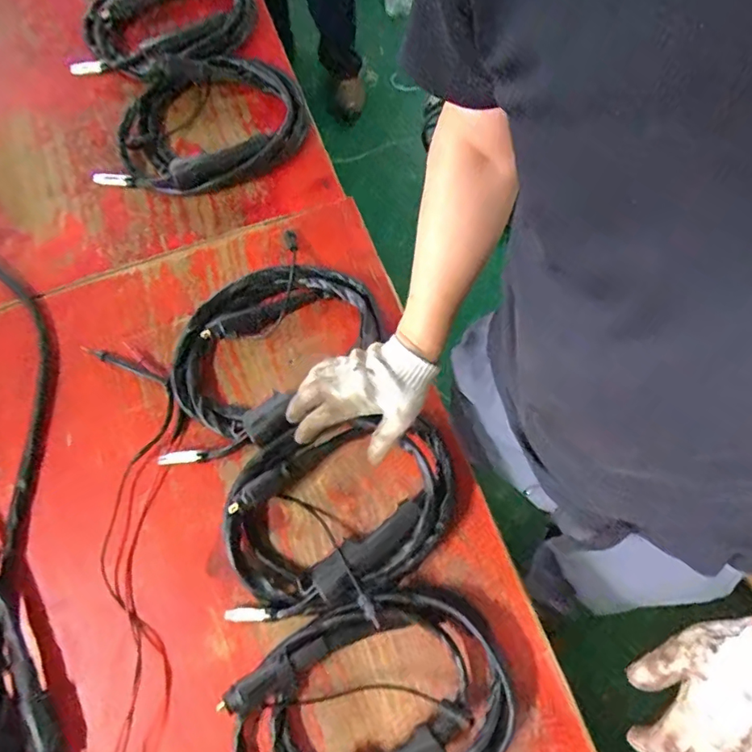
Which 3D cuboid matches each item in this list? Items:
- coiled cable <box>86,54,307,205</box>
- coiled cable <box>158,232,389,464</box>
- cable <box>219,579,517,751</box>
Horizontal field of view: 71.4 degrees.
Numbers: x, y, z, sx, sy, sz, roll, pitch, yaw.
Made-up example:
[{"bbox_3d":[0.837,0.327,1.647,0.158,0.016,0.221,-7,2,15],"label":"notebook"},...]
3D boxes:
[{"bbox_3d":[-0.279,-0.435,0.886,0.313,0.058,0.308,-4,69,-1],"label":"coiled cable"},{"bbox_3d":[-0.161,-0.028,0.719,0.234,0.044,0.337,43,75,15],"label":"coiled cable"},{"bbox_3d":[-0.025,0.381,0.590,0.364,0.044,0.216,-23,73,-6],"label":"cable"}]

